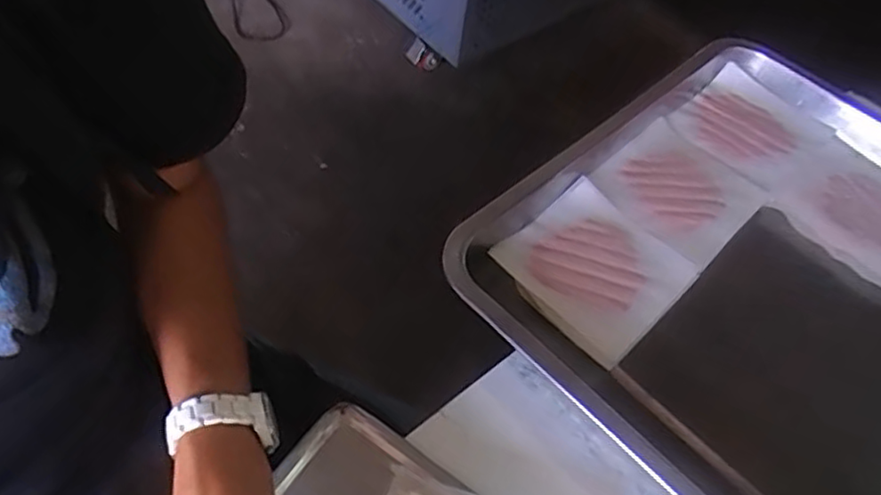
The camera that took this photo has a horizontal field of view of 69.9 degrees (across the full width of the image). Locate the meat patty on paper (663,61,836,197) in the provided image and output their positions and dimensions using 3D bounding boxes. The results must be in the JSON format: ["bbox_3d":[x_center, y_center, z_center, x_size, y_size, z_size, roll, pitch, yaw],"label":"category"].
[{"bbox_3d":[0.268,-0.106,0.543,0.107,0.017,0.109,41,60,22],"label":"meat patty on paper"}]

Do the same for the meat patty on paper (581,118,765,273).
[{"bbox_3d":[0.187,-0.048,0.493,0.106,0.009,0.105,40,60,21],"label":"meat patty on paper"}]

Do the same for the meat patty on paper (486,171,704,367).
[{"bbox_3d":[0.108,0.015,0.448,0.109,0.021,0.110,-37,65,-27],"label":"meat patty on paper"}]

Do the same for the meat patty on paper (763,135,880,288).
[{"bbox_3d":[0.341,-0.031,0.513,0.113,0.023,0.115,-37,65,-28],"label":"meat patty on paper"}]

